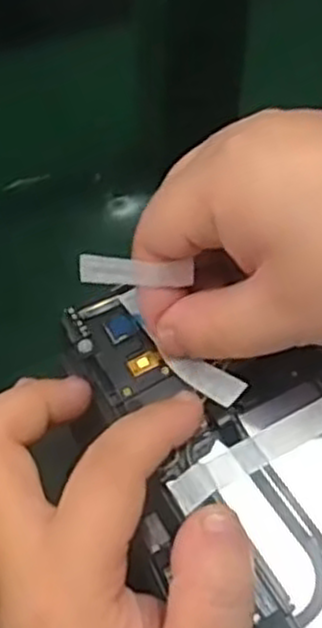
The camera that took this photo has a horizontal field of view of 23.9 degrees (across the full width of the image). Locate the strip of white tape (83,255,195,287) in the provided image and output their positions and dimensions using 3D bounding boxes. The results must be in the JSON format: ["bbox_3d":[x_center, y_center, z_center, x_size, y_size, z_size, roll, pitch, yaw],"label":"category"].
[{"bbox_3d":[-0.007,-0.013,0.231,0.035,0.009,0.004,4,31,12],"label":"strip of white tape"}]

